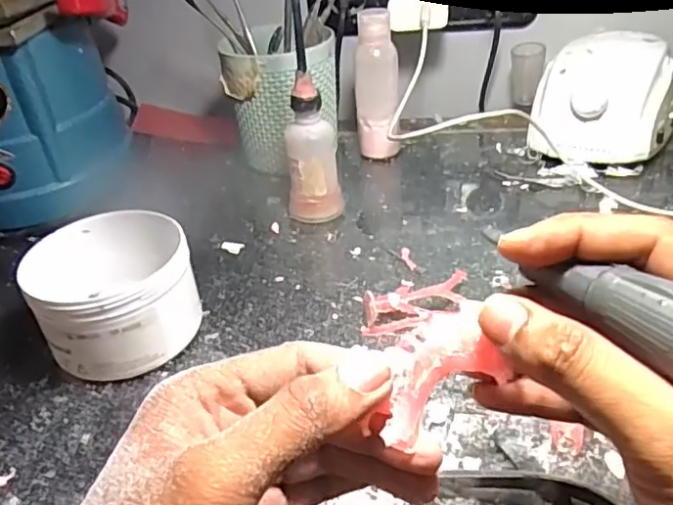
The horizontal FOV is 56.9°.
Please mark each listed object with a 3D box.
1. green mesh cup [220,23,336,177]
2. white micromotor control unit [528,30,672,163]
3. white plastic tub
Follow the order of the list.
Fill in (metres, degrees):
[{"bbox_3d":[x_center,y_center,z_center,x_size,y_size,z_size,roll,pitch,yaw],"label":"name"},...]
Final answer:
[{"bbox_3d":[-0.048,-0.133,0.536,0.098,0.125,0.079,8,37,19],"label":"green mesh cup"},{"bbox_3d":[0.231,-0.130,0.531,0.103,0.079,0.124,14,39,26],"label":"white micromotor control unit"},{"bbox_3d":[-0.130,0.024,0.375,0.098,0.063,0.107,-4,34,3],"label":"white plastic tub"}]

